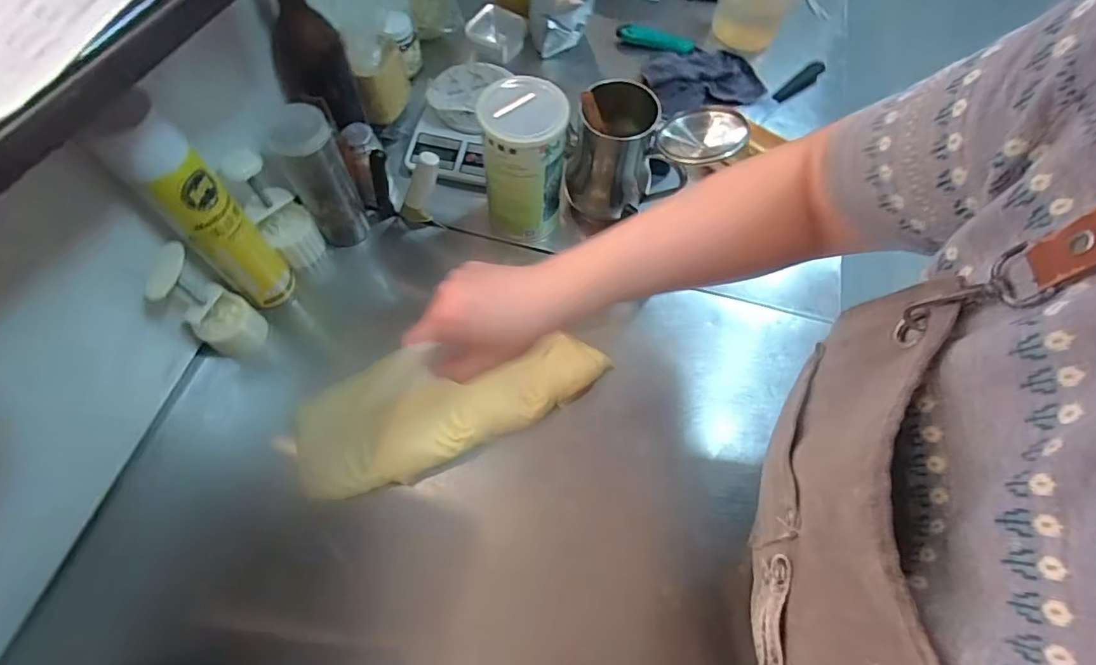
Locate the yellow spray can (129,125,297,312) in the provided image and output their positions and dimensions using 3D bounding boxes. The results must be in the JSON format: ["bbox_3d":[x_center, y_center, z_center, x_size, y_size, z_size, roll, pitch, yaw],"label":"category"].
[{"bbox_3d":[-0.366,-0.119,0.552,0.066,0.273,0.070,1,64,-2],"label":"yellow spray can"}]

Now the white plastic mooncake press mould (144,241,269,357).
[{"bbox_3d":[-0.402,-0.037,0.581,0.077,0.158,0.065,40,69,16],"label":"white plastic mooncake press mould"}]

